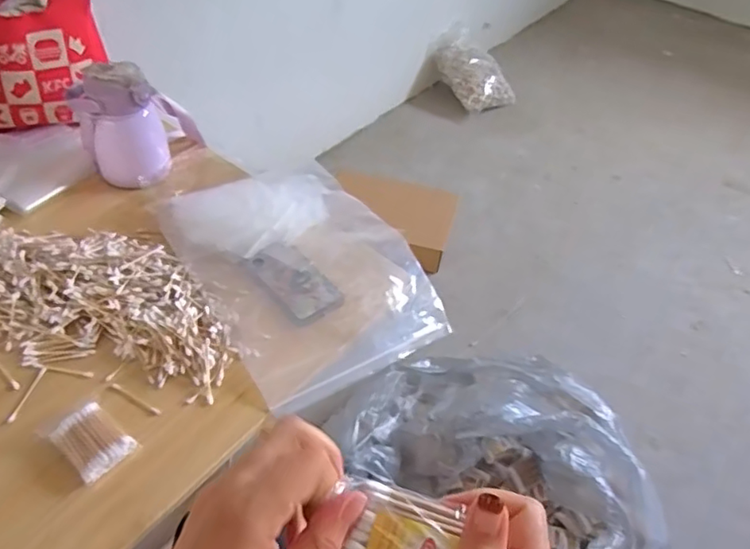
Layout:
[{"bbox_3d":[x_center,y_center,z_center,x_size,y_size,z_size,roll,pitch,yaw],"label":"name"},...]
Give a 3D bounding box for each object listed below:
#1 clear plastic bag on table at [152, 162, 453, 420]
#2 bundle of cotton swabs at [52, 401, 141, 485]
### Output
[{"bbox_3d":[-0.098,-0.013,0.800,0.278,0.078,0.364,-24,53,-26],"label":"clear plastic bag on table"},{"bbox_3d":[-0.292,0.174,0.600,0.072,0.022,0.054,33,51,24],"label":"bundle of cotton swabs"}]

